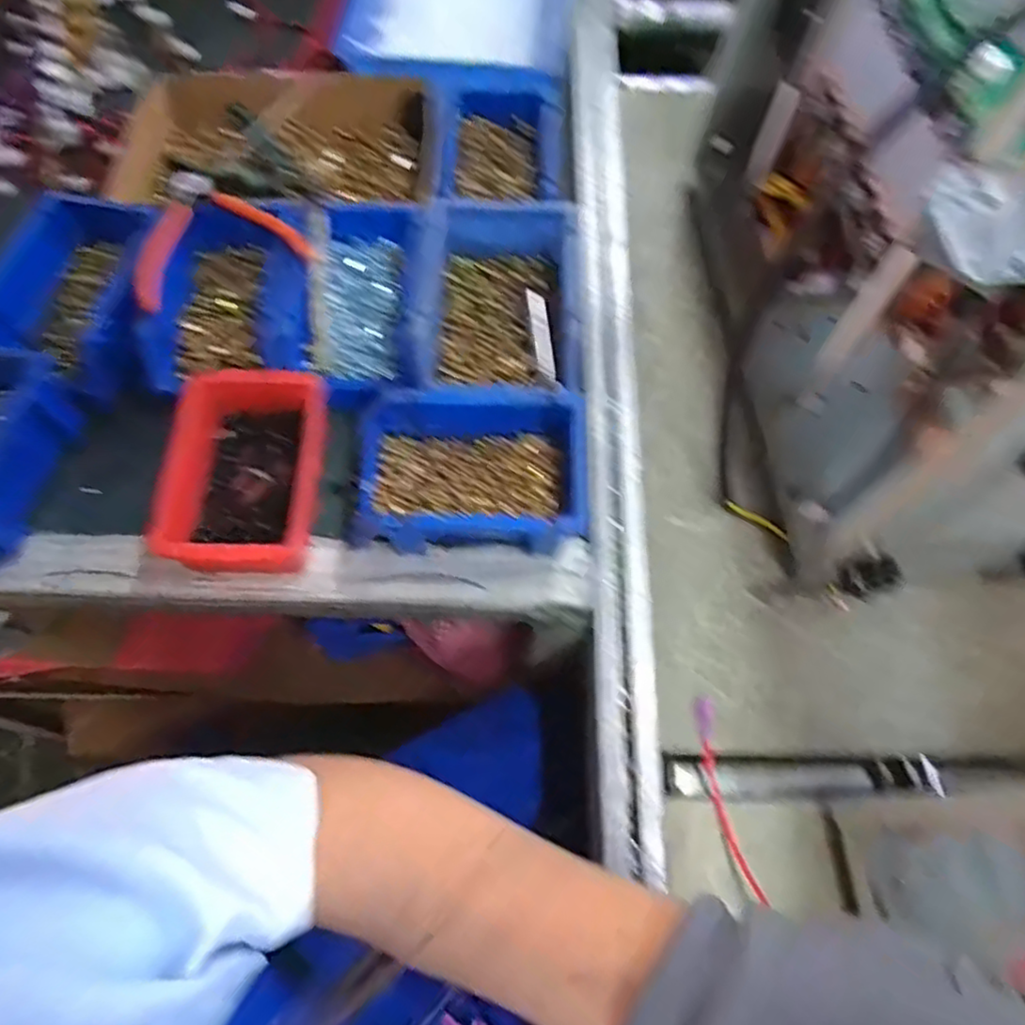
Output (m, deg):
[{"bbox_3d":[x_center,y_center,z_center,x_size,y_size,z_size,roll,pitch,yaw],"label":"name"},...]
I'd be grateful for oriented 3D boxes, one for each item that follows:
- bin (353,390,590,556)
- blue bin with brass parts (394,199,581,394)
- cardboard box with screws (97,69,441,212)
[{"bbox_3d":[-0.030,-0.024,0.494,0.160,0.089,0.105,1,67,0],"label":"bin"},{"bbox_3d":[-0.011,-0.165,0.542,0.132,0.065,0.173,5,67,2],"label":"blue bin with brass parts"},{"bbox_3d":[-0.207,-0.323,0.617,0.276,0.073,0.185,1,67,0],"label":"cardboard box with screws"}]

